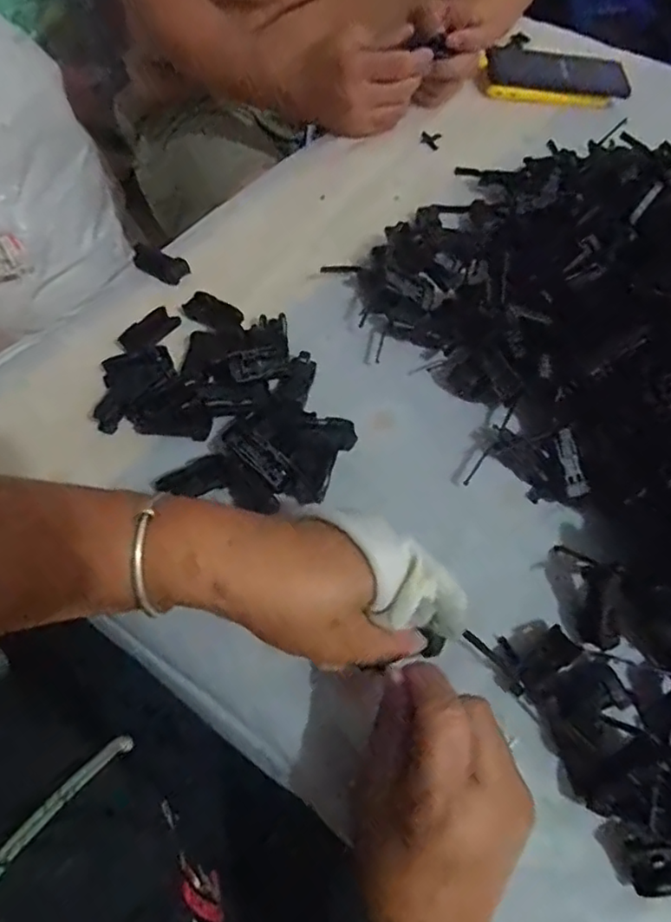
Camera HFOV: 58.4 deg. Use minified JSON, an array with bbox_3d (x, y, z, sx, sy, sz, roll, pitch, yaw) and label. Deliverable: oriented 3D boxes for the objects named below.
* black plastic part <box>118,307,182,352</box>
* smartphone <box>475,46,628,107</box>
[{"bbox_3d":[-0.141,-0.099,0.453,0.028,0.006,0.048,38,63,18],"label":"black plastic part"},{"bbox_3d":[0.259,-0.448,0.704,0.163,0.017,0.091,6,57,0],"label":"smartphone"}]

